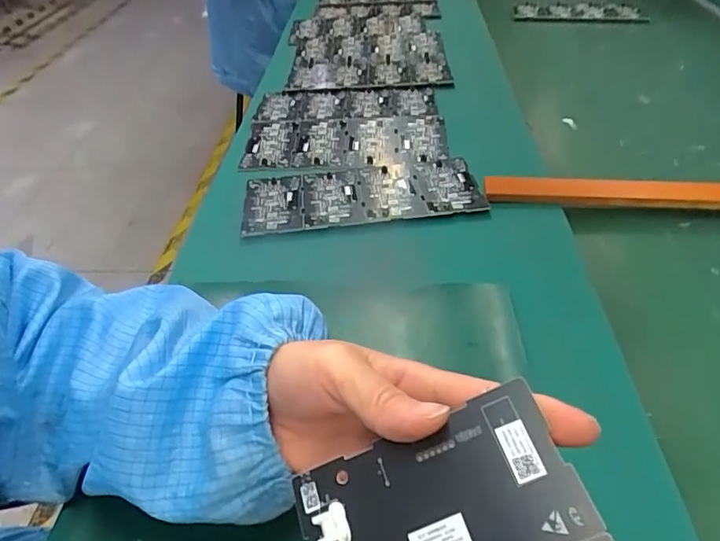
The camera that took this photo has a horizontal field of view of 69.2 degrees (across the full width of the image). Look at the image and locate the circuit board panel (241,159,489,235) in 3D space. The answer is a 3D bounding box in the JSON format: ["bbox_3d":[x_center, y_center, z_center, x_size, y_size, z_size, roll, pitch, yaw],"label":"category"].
[{"bbox_3d":[0.000,-0.073,0.501,0.219,0.008,0.093,-5,38,-1],"label":"circuit board panel"}]

